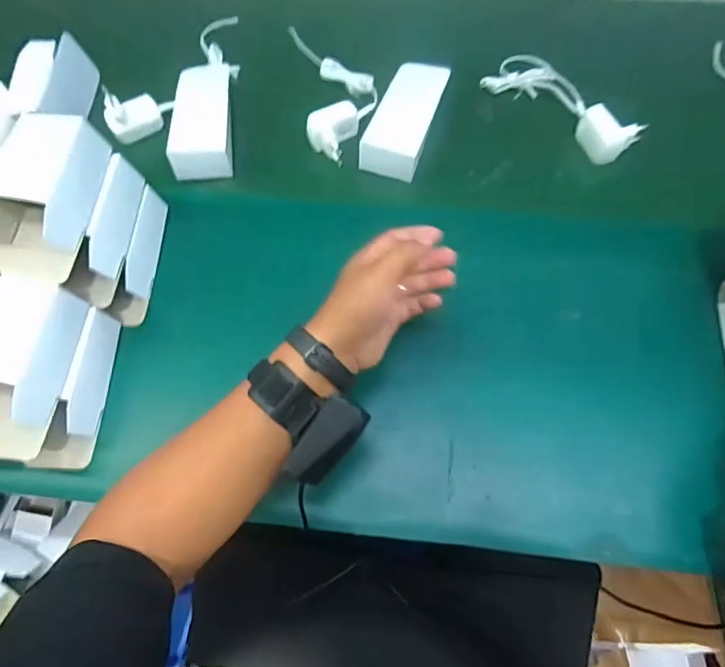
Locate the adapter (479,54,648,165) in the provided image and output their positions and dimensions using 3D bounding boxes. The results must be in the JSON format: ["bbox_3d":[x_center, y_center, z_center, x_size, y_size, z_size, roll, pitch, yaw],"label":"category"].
[{"bbox_3d":[0.241,-0.281,0.569,0.077,0.031,0.190,-35,69,-12],"label":"adapter"}]

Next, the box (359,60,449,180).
[{"bbox_3d":[0.052,-0.250,0.561,0.072,0.044,0.155,16,68,9],"label":"box"}]

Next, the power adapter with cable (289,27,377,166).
[{"bbox_3d":[-0.027,-0.298,0.598,0.099,0.055,0.227,-9,66,-1],"label":"power adapter with cable"}]

